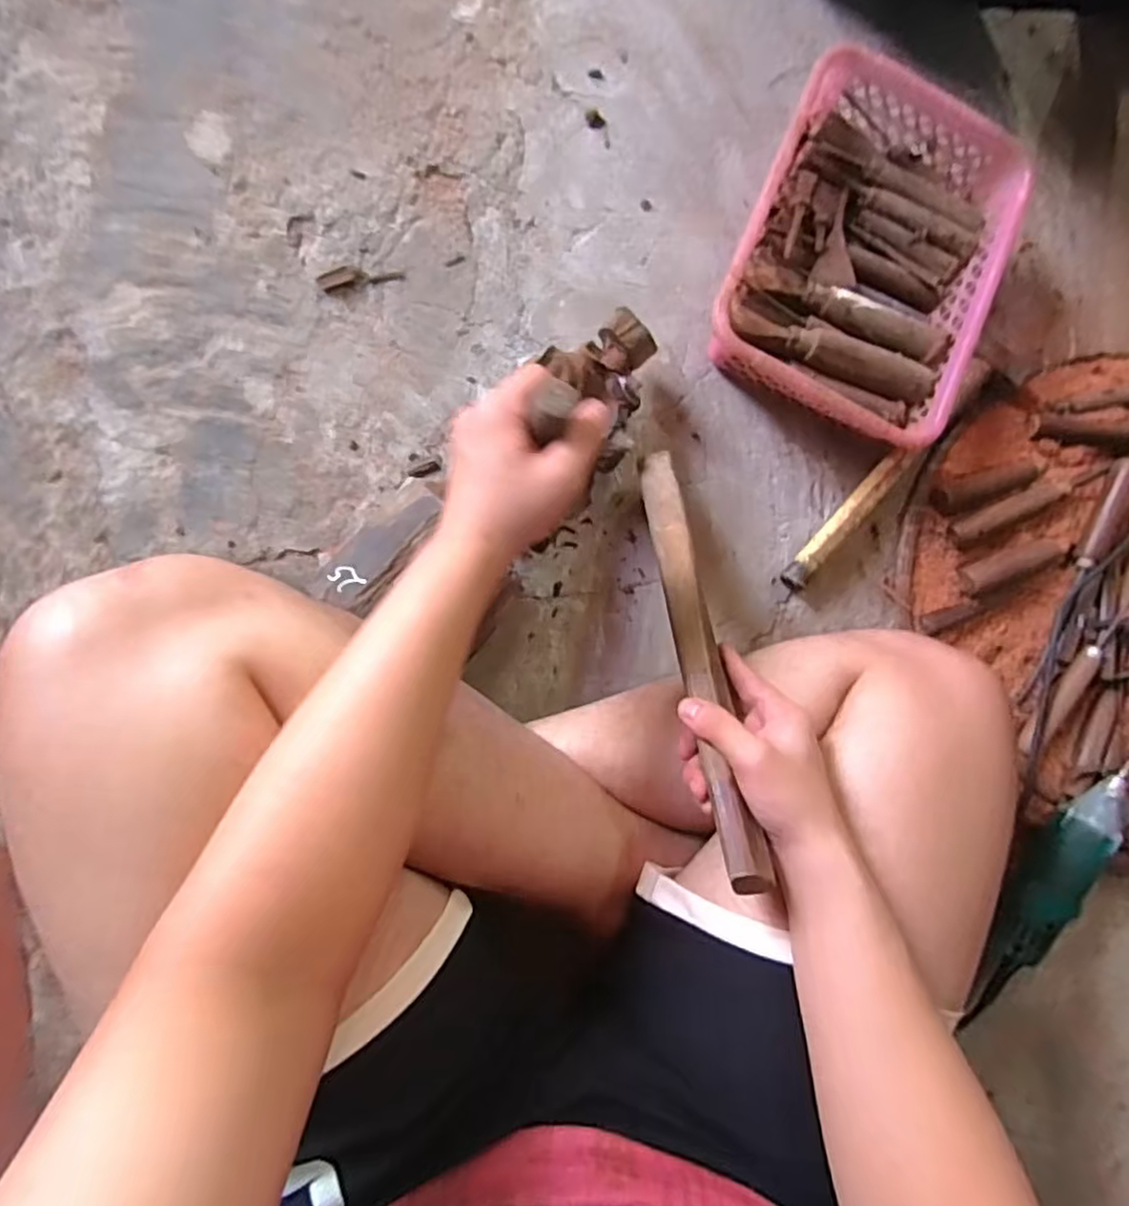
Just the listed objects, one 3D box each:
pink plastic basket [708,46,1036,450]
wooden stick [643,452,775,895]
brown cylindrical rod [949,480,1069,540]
[{"bbox_3d":[0.272,-0.308,0.612,0.229,0.081,0.300,23,87,-4],"label":"pink plastic basket"},{"bbox_3d":[0.092,0.019,0.474,0.032,0.021,0.344,-2,56,-5],"label":"wooden stick"},{"bbox_3d":[0.432,-0.091,0.648,0.123,0.015,0.021,-26,90,-5],"label":"brown cylindrical rod"}]

